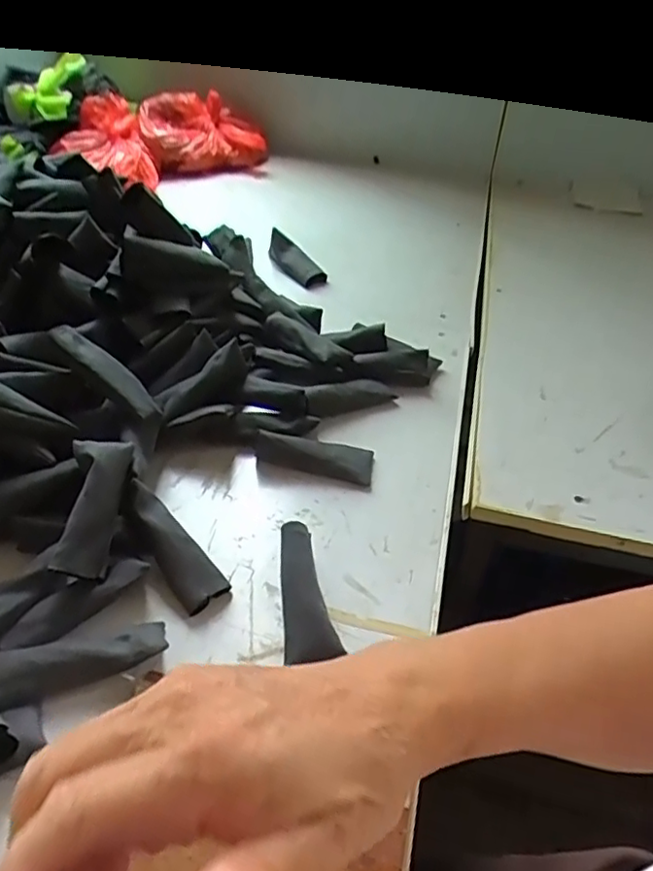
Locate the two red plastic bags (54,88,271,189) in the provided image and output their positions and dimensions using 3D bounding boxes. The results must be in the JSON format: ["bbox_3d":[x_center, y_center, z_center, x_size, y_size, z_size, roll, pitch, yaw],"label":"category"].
[{"bbox_3d":[-0.285,-0.503,1.029,0.305,0.092,0.183,-16,46,-22],"label":"two red plastic bags"}]

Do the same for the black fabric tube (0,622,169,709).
[{"bbox_3d":[-0.156,0.143,0.390,0.102,0.023,0.032,-11,45,-17],"label":"black fabric tube"}]

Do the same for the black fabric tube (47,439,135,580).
[{"bbox_3d":[-0.168,0.050,0.438,0.036,0.034,0.101,5,61,0],"label":"black fabric tube"}]

